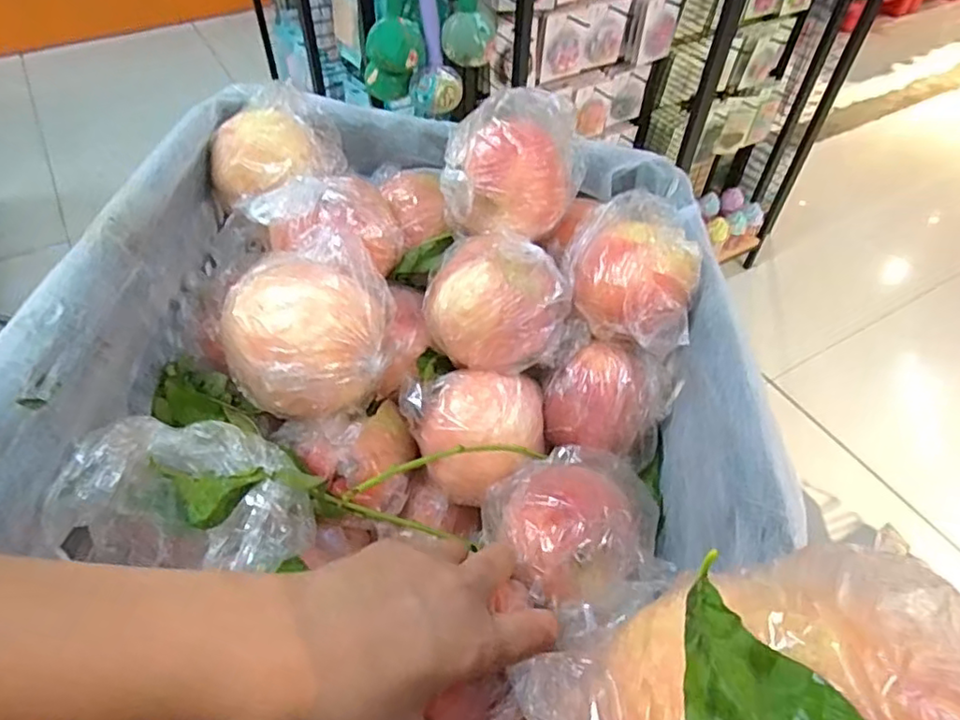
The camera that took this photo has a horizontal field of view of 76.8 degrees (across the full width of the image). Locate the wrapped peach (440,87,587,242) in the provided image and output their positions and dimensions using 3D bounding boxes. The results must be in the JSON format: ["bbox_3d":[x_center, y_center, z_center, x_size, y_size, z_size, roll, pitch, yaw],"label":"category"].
[{"bbox_3d":[0.022,-0.123,0.386,0.089,0.063,0.072,7,50,4],"label":"wrapped peach"}]

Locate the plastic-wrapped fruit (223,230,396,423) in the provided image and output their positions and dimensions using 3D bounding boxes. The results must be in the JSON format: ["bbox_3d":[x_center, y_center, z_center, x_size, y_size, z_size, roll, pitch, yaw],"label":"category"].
[{"bbox_3d":[-0.094,-0.020,0.333,0.086,0.069,0.084,7,50,4],"label":"plastic-wrapped fruit"}]

